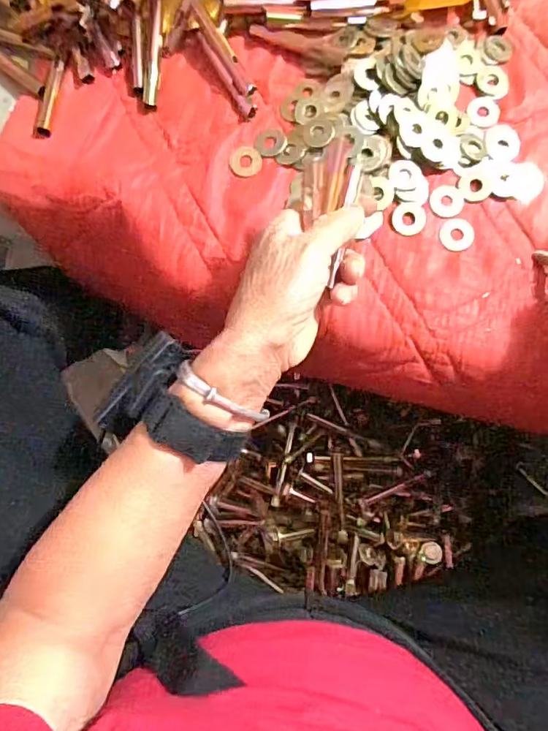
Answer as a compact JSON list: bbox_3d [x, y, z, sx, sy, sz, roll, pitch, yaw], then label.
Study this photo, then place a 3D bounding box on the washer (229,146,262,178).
[{"bbox_3d":[-0.022,-0.157,0.379,0.024,0.004,0.024,0,80,1],"label":"washer"}]

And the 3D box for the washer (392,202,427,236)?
[{"bbox_3d":[0.103,-0.112,0.371,0.024,0.004,0.026,0,80,1],"label":"washer"}]

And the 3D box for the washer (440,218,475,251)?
[{"bbox_3d":[0.138,-0.100,0.371,0.025,0.004,0.026,0,80,1],"label":"washer"}]

